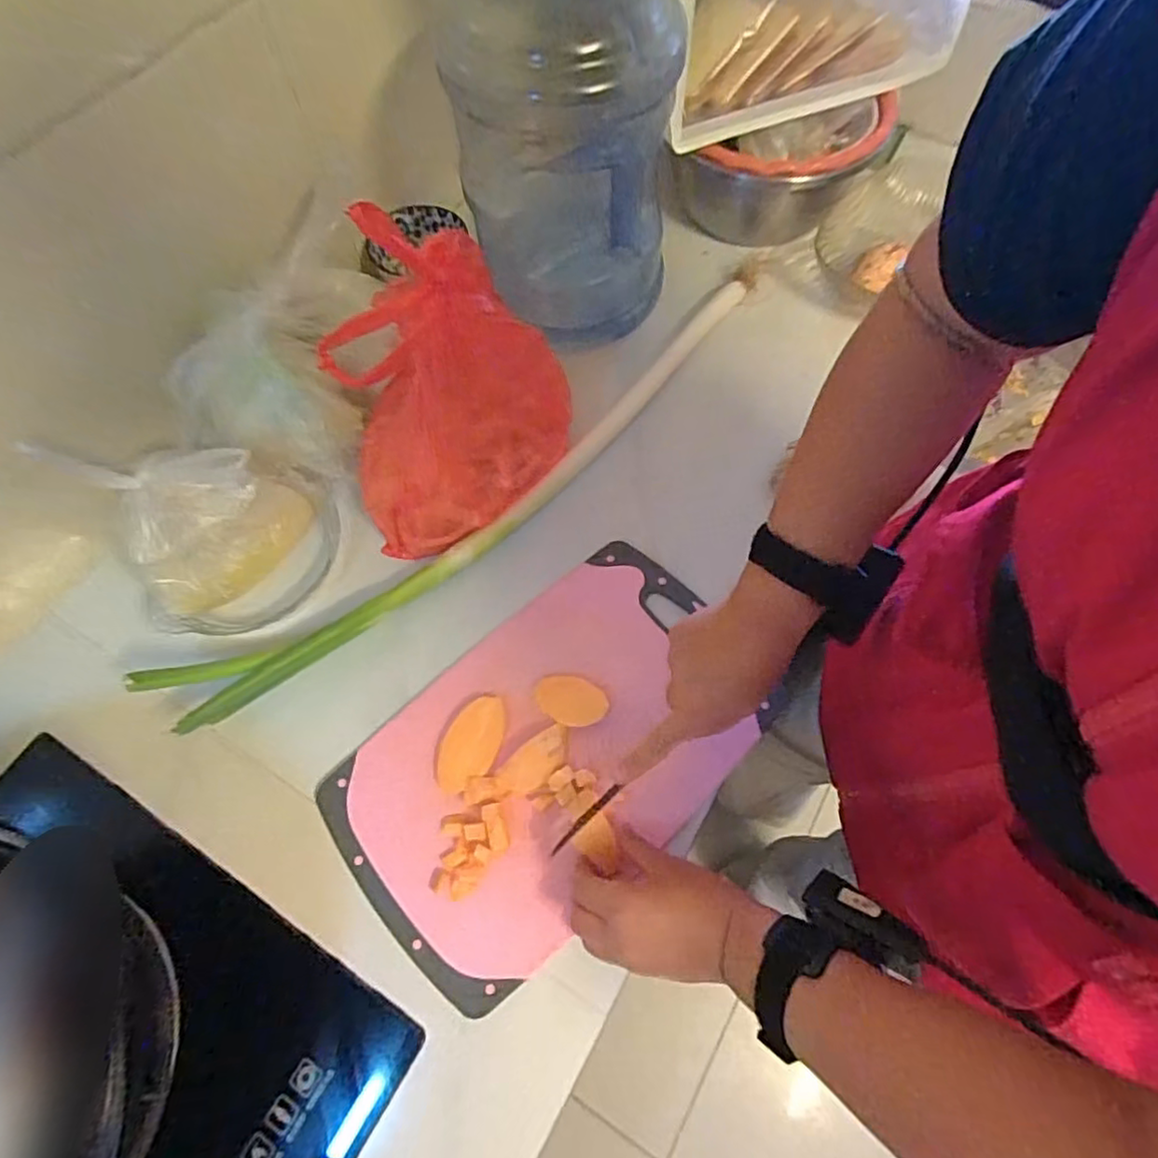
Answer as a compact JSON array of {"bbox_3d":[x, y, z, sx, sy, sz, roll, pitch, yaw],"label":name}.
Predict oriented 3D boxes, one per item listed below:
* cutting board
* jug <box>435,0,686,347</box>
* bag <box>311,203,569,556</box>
[{"bbox_3d":[-0.021,0.137,0.513,0.348,0.018,0.215,-39,69,-15],"label":"cutting board"},{"bbox_3d":[-0.007,-0.395,0.551,0.169,0.360,0.146,1,64,3],"label":"jug"},{"bbox_3d":[-0.114,-0.135,0.513,0.172,0.254,0.116,-12,65,-4],"label":"bag"}]

